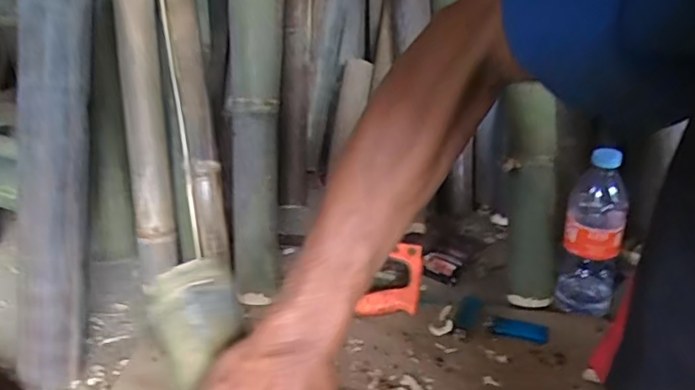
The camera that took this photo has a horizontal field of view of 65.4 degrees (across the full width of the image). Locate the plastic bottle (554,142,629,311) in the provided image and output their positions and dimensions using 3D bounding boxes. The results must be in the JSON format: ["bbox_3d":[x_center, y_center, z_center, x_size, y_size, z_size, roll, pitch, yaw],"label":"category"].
[{"bbox_3d":[0.323,0.055,0.713,0.069,0.238,0.060,11,29,24],"label":"plastic bottle"}]

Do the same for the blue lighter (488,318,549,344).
[{"bbox_3d":[0.229,0.181,0.727,0.075,0.009,0.029,6,28,16],"label":"blue lighter"}]

